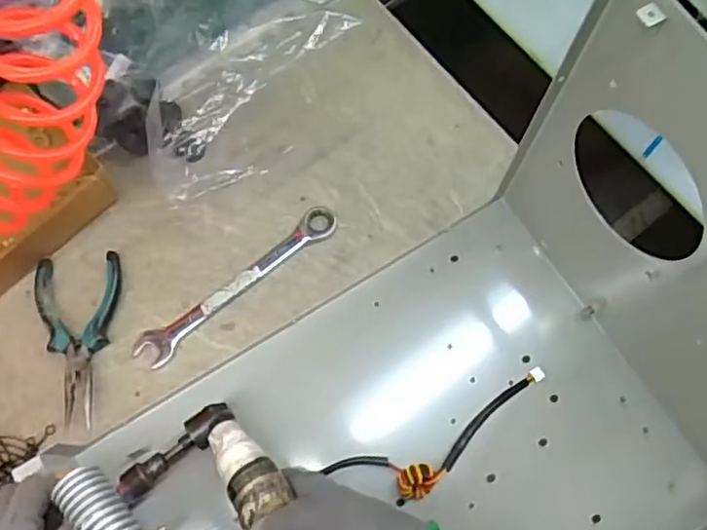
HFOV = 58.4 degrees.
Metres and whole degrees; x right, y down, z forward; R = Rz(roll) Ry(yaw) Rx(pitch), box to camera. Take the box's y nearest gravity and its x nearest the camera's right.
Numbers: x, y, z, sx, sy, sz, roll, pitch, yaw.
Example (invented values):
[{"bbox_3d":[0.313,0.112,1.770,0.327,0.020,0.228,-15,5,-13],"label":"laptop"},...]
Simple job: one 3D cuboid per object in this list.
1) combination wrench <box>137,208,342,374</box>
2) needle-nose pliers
[{"bbox_3d":[-0.106,0.017,0.594,0.219,0.011,0.031,-38,75,-12],"label":"combination wrench"},{"bbox_3d":[-0.247,0.064,0.570,0.073,0.019,0.150,-8,71,-3],"label":"needle-nose pliers"}]

